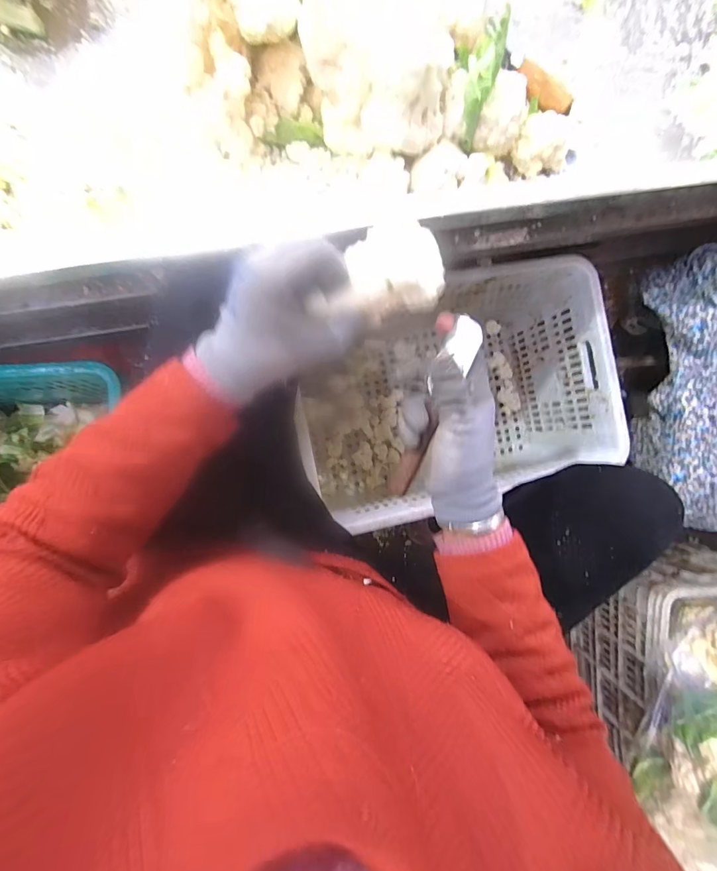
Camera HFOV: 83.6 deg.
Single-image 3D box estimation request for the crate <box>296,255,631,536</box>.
[{"bbox_3d":[0.145,-0.067,0.742,0.509,0.280,0.340,-12,89,-8],"label":"crate"}]

